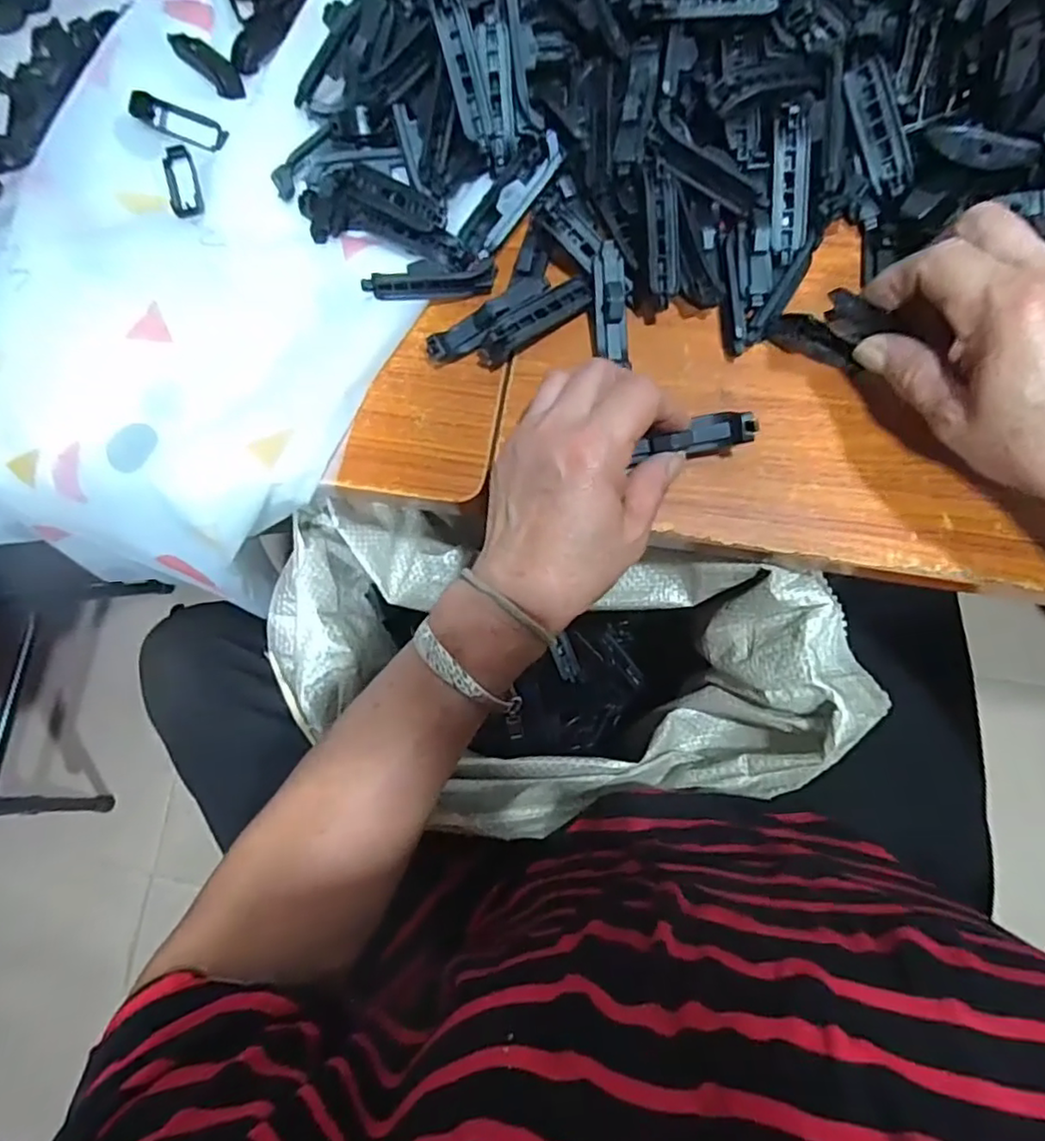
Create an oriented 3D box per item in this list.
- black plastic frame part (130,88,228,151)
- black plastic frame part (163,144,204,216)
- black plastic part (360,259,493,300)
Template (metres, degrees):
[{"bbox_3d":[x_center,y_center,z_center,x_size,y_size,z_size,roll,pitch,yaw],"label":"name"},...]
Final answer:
[{"bbox_3d":[-0.213,-0.281,0.389,0.057,0.011,0.019,17,86,-8],"label":"black plastic frame part"},{"bbox_3d":[-0.213,-0.245,0.392,0.018,0.007,0.053,-16,81,4],"label":"black plastic frame part"},{"bbox_3d":[-0.053,-0.167,0.361,0.074,0.015,0.017,-8,82,-9],"label":"black plastic part"}]

